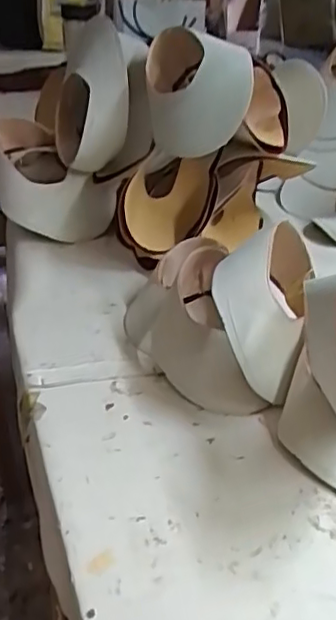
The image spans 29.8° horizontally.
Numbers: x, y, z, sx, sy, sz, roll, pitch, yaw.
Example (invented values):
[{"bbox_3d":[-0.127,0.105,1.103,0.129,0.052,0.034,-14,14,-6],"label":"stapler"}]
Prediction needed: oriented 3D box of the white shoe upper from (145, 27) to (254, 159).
[{"bbox_3d":[0.031,-0.260,0.768,0.110,0.133,0.091,-1,31,-5],"label":"white shoe upper"}]

